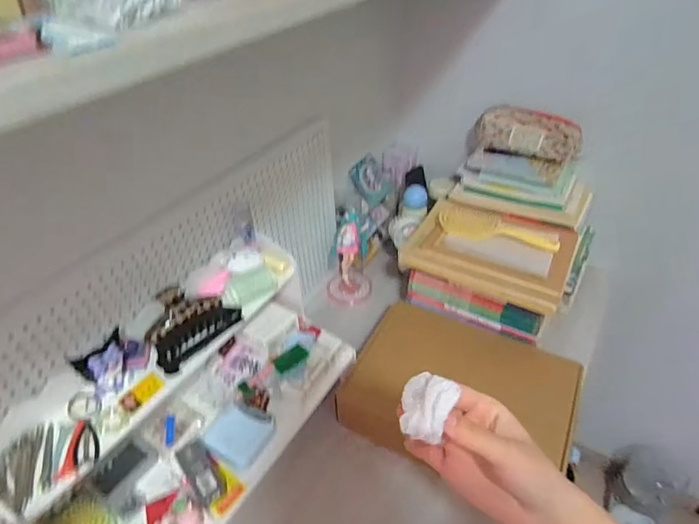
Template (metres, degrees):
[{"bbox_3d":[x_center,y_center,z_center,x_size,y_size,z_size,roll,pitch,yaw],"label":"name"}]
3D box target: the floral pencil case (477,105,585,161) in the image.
[{"bbox_3d":[0.375,-0.271,0.944,0.203,0.076,0.055,12,43,16],"label":"floral pencil case"}]

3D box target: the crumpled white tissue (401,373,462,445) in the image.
[{"bbox_3d":[0.053,0.098,0.309,0.032,0.020,0.042,16,87,15],"label":"crumpled white tissue"}]

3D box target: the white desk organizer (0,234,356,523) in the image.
[{"bbox_3d":[-0.209,0.180,0.636,0.208,0.199,0.450,22,46,25],"label":"white desk organizer"}]

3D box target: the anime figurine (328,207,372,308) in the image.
[{"bbox_3d":[-0.002,-0.010,1.009,0.093,0.199,0.091,-1,40,2],"label":"anime figurine"}]

